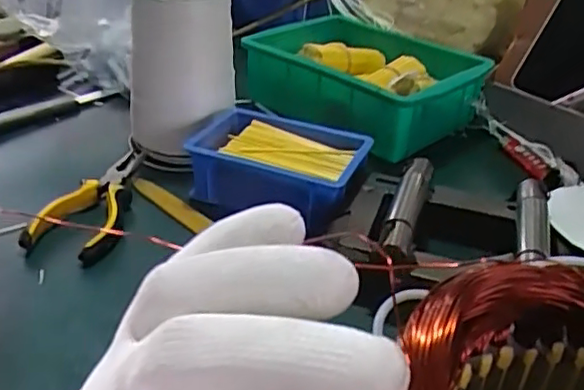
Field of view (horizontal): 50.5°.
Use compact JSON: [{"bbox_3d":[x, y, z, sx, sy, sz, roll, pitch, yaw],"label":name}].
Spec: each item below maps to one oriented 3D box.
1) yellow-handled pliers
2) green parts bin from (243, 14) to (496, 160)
[{"bbox_3d":[-0.169,0.001,0.524,0.072,0.025,0.154,2,32,-2],"label":"yellow-handled pliers"},{"bbox_3d":[0.080,-0.135,0.702,0.235,0.078,0.184,29,40,35],"label":"green parts bin"}]

